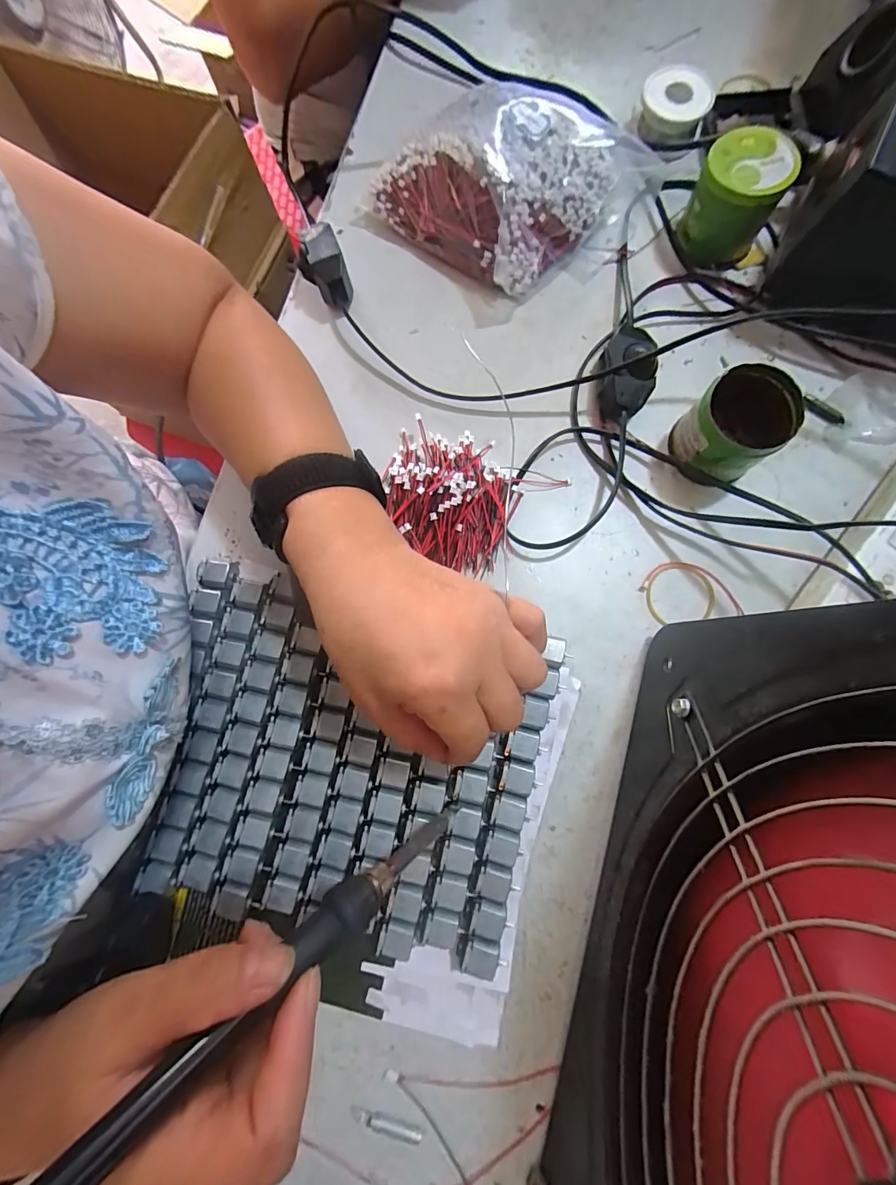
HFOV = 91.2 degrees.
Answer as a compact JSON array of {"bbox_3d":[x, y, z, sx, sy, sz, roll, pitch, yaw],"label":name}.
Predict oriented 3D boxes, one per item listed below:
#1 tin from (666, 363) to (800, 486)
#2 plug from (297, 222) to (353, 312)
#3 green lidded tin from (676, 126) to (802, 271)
[{"bbox_3d":[0.184,-0.105,0.285,0.056,0.051,0.056,0,80,1],"label":"tin"},{"bbox_3d":[-0.091,-0.238,0.328,0.030,0.034,0.051,-25,80,-3],"label":"plug"},{"bbox_3d":[0.203,-0.279,0.313,0.055,0.055,0.053,0,80,1],"label":"green lidded tin"}]

